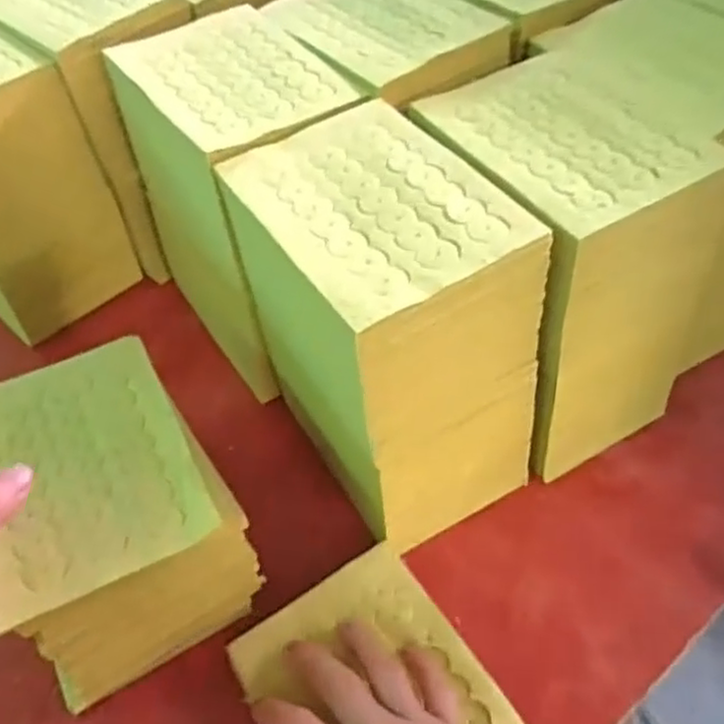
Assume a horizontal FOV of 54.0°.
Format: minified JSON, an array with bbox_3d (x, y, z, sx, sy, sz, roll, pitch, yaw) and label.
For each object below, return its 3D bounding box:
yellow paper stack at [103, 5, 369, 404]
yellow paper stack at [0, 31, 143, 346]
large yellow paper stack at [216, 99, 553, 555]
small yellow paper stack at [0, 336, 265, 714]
[{"bbox_3d":[-0.085,-0.121,0.553,0.118,0.217,0.173,-30,56,-20],"label":"yellow paper stack"},{"bbox_3d":[-0.302,-0.150,0.592,0.147,0.213,0.117,36,60,27],"label":"yellow paper stack"},{"bbox_3d":[0.015,-0.013,0.463,0.116,0.222,0.177,-27,55,-19],"label":"large yellow paper stack"},{"bbox_3d":[-0.159,0.087,0.435,0.129,0.089,0.176,-28,56,-20],"label":"small yellow paper stack"}]

